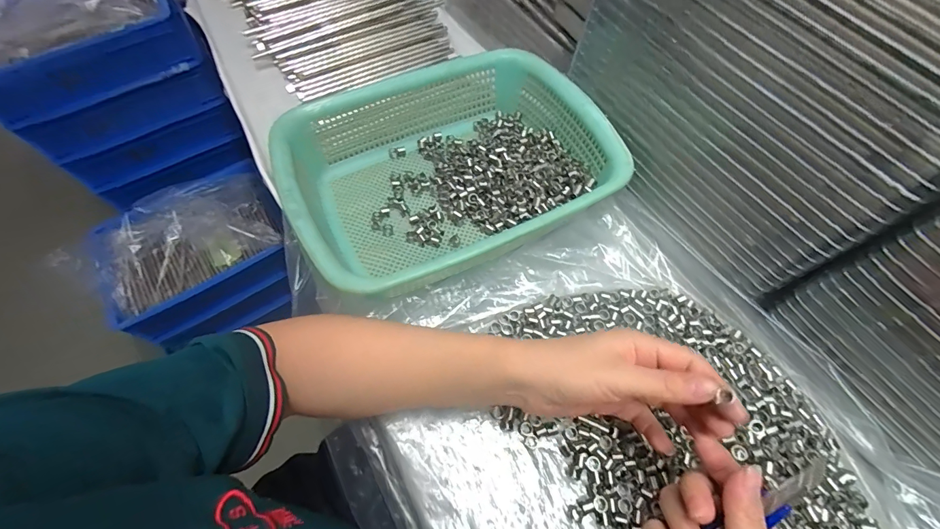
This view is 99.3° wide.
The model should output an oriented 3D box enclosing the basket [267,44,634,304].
[{"bbox_3d":[-0.018,-0.095,0.396,0.297,0.085,0.224,-27,65,-11],"label":"basket"}]

